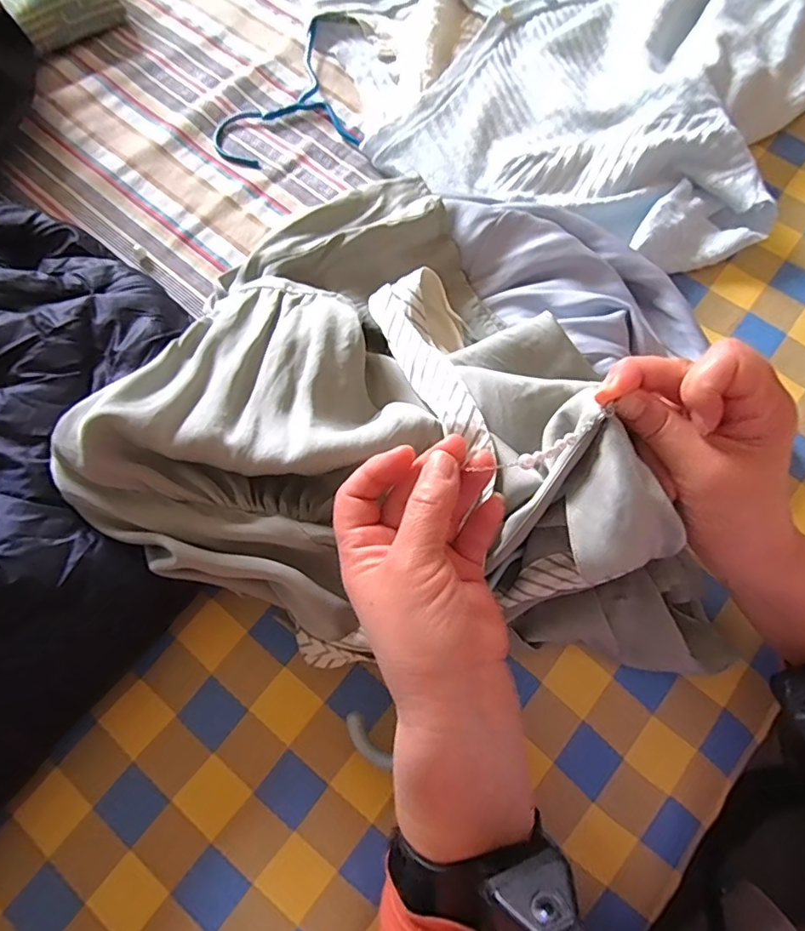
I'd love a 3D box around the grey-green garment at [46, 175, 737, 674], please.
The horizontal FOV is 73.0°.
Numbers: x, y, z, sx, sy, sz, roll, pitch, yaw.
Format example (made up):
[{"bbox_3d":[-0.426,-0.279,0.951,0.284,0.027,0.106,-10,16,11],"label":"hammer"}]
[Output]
[{"bbox_3d":[0.003,-0.048,0.323,0.337,0.097,0.308,-1,72,0],"label":"grey-green garment"}]

